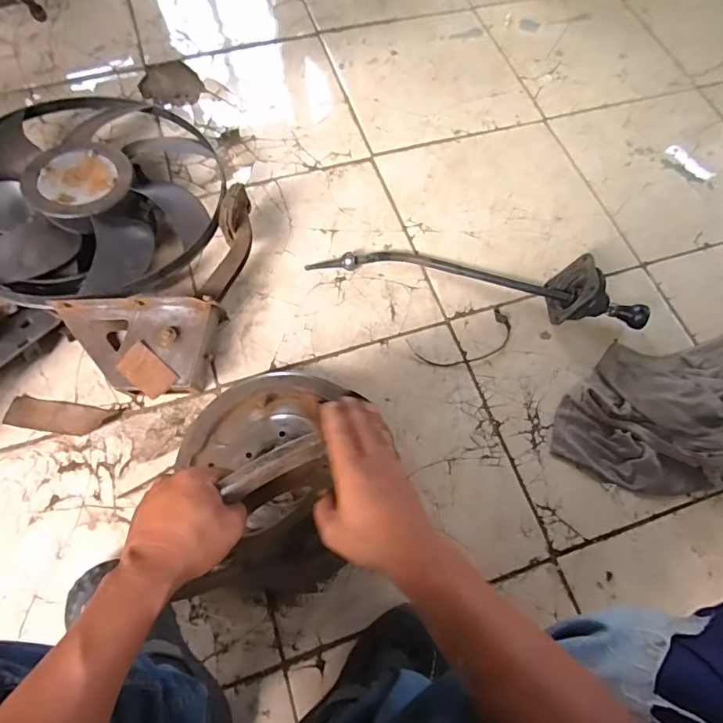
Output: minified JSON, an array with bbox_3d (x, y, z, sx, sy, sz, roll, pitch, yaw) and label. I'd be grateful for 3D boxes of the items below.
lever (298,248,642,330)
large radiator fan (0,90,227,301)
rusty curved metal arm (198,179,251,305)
[{"bbox_3d":[0.208,-0.156,0.863,0.579,0.100,0.110,12,69,3],"label":"lever"},{"bbox_3d":[-0.486,-0.307,0.890,0.469,0.118,0.468,1,69,-2],"label":"large radiator fan"},{"bbox_3d":[-0.221,-0.197,0.818,0.054,0.064,0.210,13,67,3],"label":"rusty curved metal arm"}]

